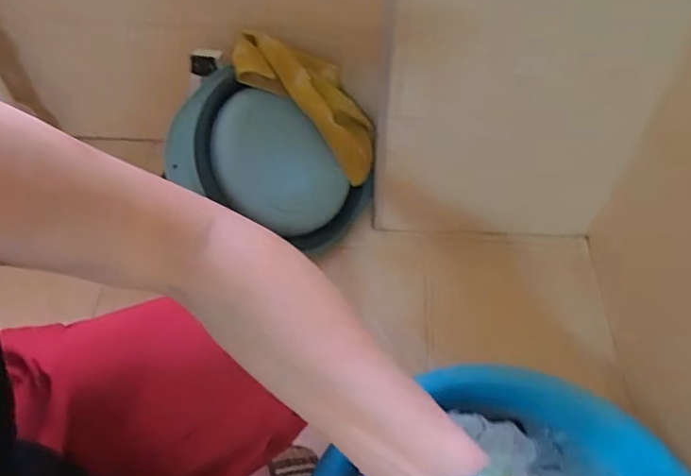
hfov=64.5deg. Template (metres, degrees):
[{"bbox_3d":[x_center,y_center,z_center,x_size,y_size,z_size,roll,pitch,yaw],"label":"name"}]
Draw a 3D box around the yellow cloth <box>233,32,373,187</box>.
[{"bbox_3d":[-0.052,-0.254,1.002,0.078,0.325,0.135,-23,38,40],"label":"yellow cloth"}]

